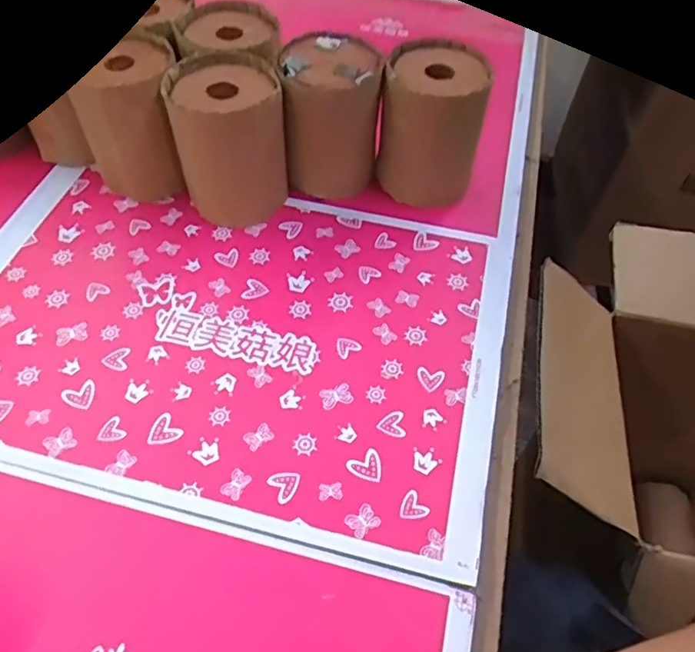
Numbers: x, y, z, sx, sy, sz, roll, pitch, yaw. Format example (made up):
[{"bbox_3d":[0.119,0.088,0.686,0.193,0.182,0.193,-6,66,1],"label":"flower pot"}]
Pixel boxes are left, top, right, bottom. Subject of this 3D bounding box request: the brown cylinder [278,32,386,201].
[{"bbox_3d":[-0.015,-0.171,0.494,0.079,0.108,0.086,-4,54,-7],"label":"brown cylinder"}]

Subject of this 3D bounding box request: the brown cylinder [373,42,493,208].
[{"bbox_3d":[0.071,-0.168,0.497,0.082,0.114,0.091,13,54,6],"label":"brown cylinder"}]

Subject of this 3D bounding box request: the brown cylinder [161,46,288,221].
[{"bbox_3d":[-0.096,-0.151,0.476,0.085,0.107,0.084,-14,56,-13],"label":"brown cylinder"}]

